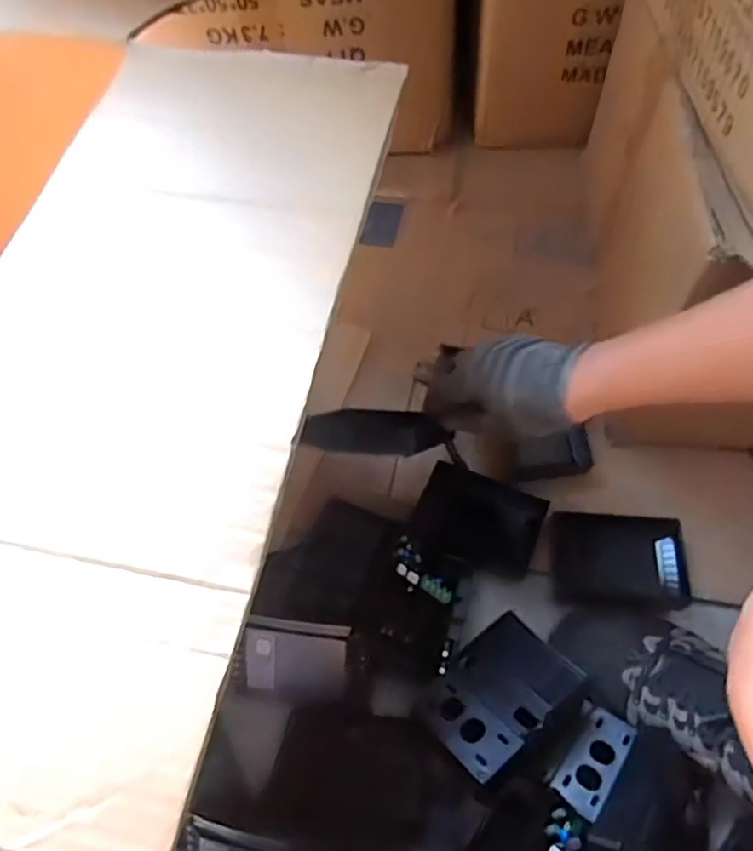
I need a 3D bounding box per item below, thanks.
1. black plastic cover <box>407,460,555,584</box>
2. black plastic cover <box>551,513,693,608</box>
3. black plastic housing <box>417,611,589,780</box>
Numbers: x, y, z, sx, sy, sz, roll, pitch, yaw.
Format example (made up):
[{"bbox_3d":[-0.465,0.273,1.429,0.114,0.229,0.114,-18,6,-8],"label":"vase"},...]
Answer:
[{"bbox_3d":[0.105,0.098,0.681,0.124,0.023,0.091,17,63,14],"label":"black plastic cover"},{"bbox_3d":[0.242,0.131,0.652,0.131,0.020,0.086,5,61,7],"label":"black plastic cover"},{"bbox_3d":[0.100,0.223,0.542,0.120,0.035,0.087,-35,48,-21],"label":"black plastic housing"}]

